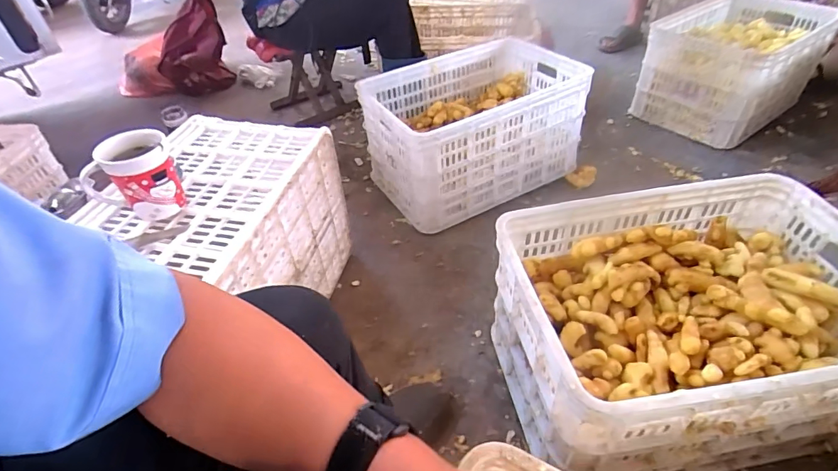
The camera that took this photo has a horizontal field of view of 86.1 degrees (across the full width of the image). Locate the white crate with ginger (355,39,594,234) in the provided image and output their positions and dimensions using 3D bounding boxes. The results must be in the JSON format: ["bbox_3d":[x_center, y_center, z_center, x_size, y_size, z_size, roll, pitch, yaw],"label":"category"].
[{"bbox_3d":[0.152,-0.295,1.242,0.543,0.293,0.367,-23,46,-19],"label":"white crate with ginger"}]

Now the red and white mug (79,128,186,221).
[{"bbox_3d":[-0.415,-0.077,0.662,0.116,0.124,0.077,-31,49,-26],"label":"red and white mug"}]

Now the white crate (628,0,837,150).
[{"bbox_3d":[1.028,-0.572,1.477,0.591,0.264,0.383,-31,49,-26],"label":"white crate"}]

